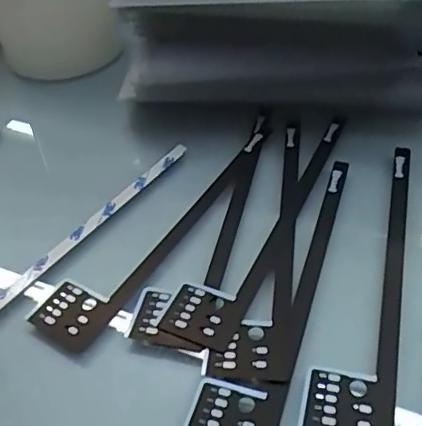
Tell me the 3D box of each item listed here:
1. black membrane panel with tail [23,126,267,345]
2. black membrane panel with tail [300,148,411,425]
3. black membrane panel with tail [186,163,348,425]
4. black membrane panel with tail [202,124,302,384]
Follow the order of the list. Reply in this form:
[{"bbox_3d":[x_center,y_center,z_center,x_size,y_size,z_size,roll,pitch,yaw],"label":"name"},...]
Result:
[{"bbox_3d":[-0.027,0.005,0.389,0.041,0.007,0.210,27,55,24],"label":"black membrane panel with tail"},{"bbox_3d":[0.094,0.033,0.352,0.044,0.004,0.215,9,47,14],"label":"black membrane panel with tail"},{"bbox_3d":[0.044,0.043,0.347,0.044,0.006,0.211,13,48,17],"label":"black membrane panel with tail"},{"bbox_3d":[0.032,0.011,0.375,0.044,0.004,0.207,3,46,8],"label":"black membrane panel with tail"}]

